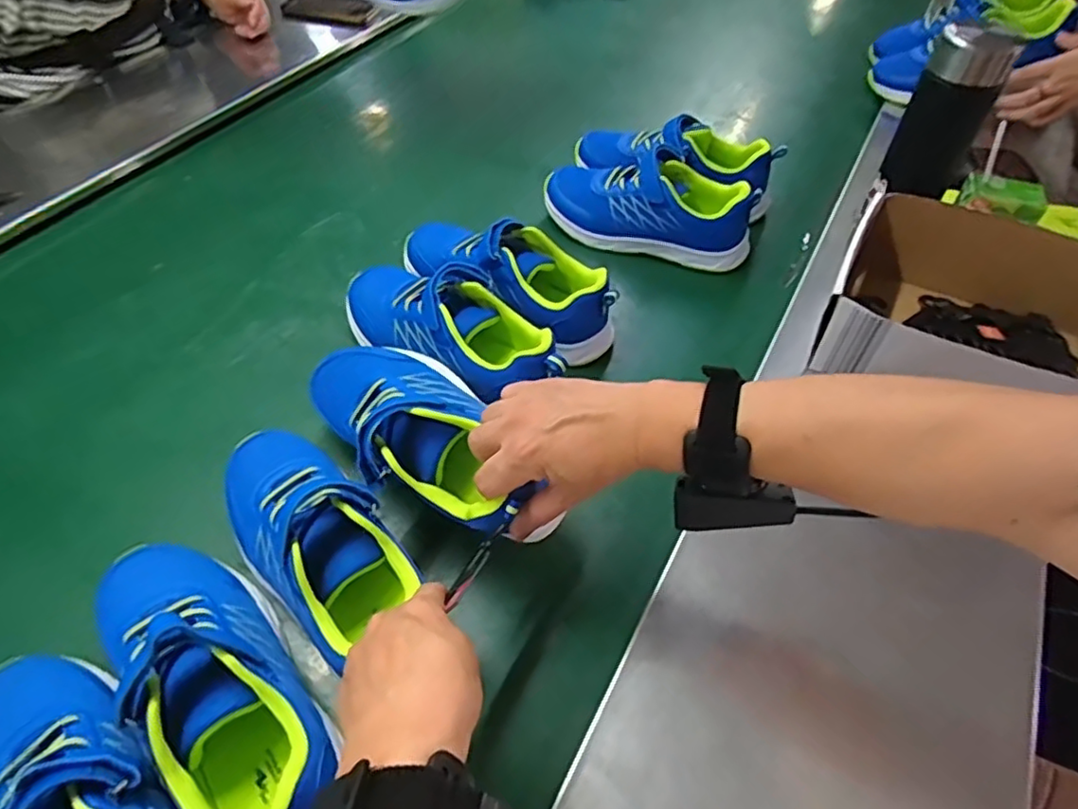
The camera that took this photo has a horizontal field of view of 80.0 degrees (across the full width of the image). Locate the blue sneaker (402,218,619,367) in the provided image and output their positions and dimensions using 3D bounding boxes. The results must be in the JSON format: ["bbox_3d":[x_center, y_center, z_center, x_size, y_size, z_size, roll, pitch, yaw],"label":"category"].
[{"bbox_3d":[-0.039,-0.128,0.630,0.240,0.091,0.077,25,56,17],"label":"blue sneaker"}]

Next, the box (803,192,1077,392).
[{"bbox_3d":[0.381,-0.073,0.565,0.227,0.088,0.213,28,57,19],"label":"box"}]

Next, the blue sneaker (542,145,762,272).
[{"bbox_3d":[0.120,-0.219,0.720,0.236,0.100,0.090,21,55,14],"label":"blue sneaker"}]

